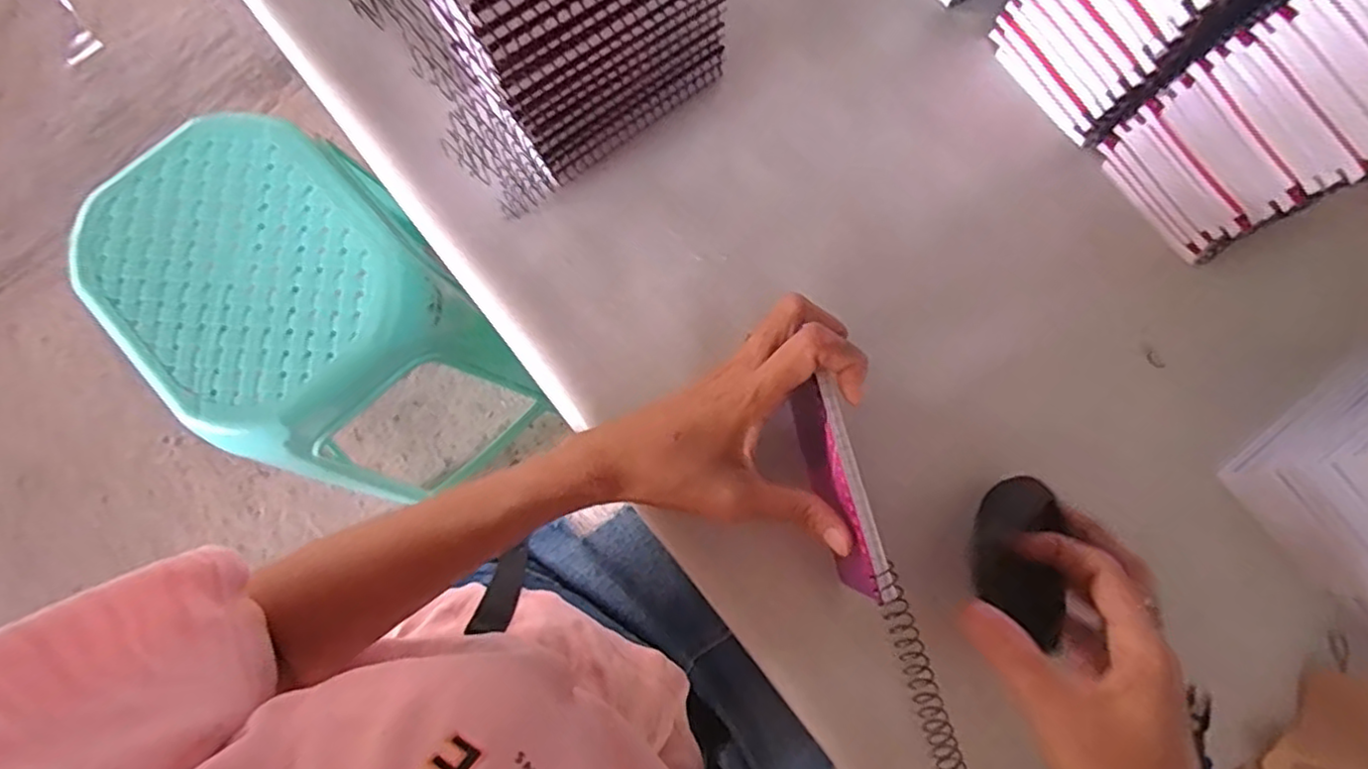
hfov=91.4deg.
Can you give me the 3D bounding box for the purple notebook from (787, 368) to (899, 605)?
[{"bbox_3d":[0.076,0.051,0.338,0.010,0.080,0.105,-13,80,-4],"label":"purple notebook"}]

